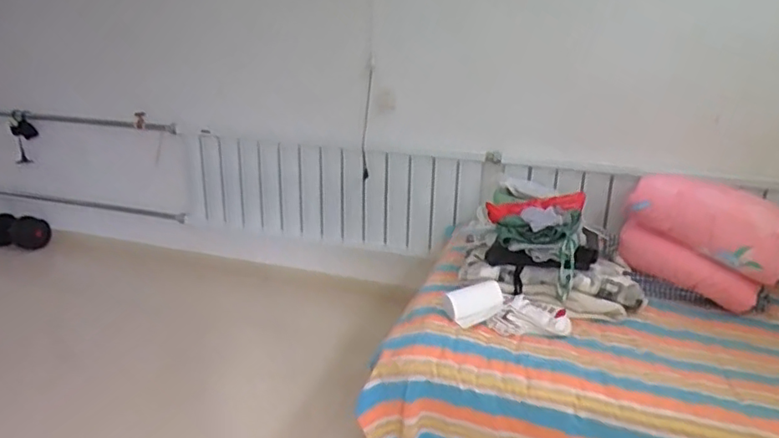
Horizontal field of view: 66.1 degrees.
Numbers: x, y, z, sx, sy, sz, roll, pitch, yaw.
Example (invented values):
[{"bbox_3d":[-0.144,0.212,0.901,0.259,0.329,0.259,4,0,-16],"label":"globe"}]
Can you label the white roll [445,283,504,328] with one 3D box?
[{"bbox_3d":[0.284,0.269,1.950,0.187,0.077,0.132,-10,21,-27],"label":"white roll"}]

